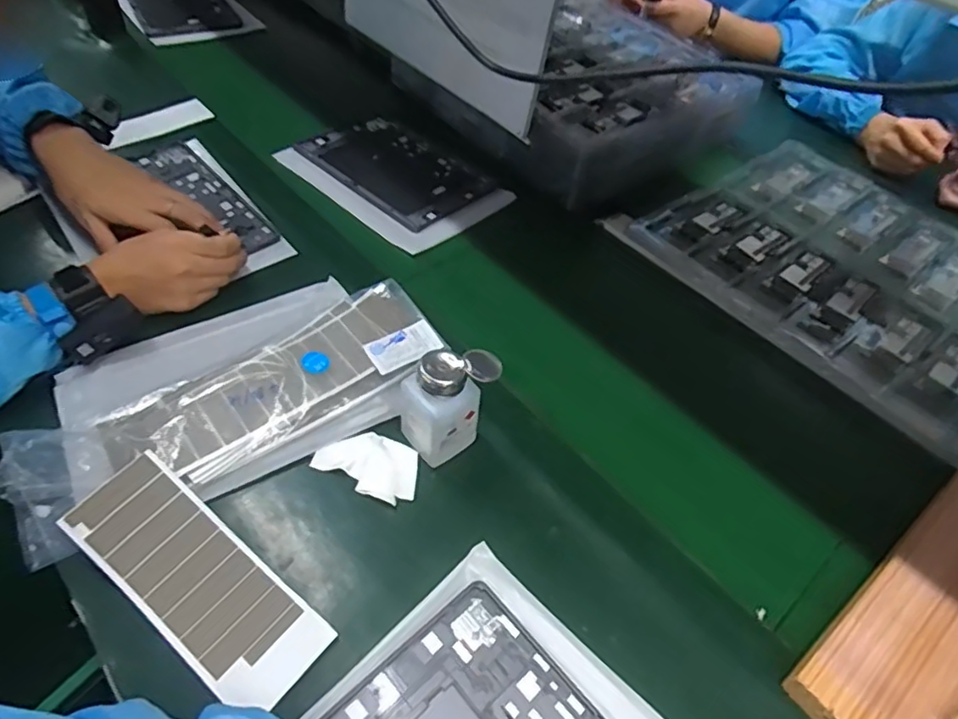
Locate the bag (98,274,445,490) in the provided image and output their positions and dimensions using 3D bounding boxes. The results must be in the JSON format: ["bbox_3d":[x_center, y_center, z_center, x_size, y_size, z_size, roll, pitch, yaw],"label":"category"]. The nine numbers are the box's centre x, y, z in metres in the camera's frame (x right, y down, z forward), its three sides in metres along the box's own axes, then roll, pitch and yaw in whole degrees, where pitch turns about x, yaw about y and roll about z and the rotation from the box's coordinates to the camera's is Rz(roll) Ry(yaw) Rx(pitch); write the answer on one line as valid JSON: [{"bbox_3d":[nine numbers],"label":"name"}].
[{"bbox_3d":[-0.184,0.023,0.570,0.300,0.039,0.117,-29,59,-27],"label":"bag"}]

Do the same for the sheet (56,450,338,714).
[{"bbox_3d":[-0.212,0.164,0.454,0.215,0.035,0.083,33,54,20],"label":"sheet"}]

